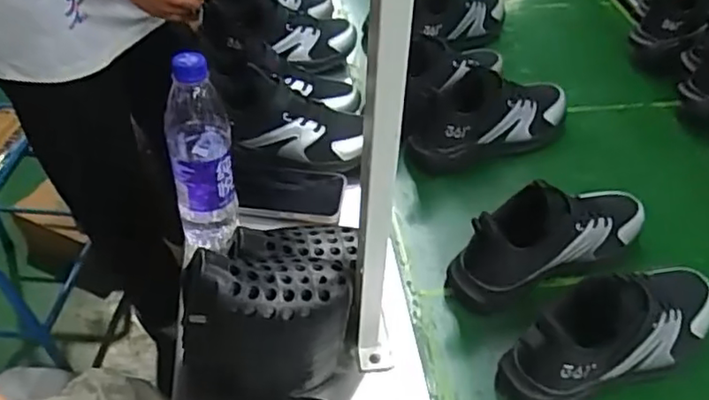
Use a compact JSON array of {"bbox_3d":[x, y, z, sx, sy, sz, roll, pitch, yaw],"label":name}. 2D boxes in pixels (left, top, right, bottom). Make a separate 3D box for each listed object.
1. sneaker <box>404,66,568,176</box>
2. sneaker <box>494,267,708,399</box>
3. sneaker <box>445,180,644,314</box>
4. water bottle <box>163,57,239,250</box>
[{"bbox_3d":[0.200,-0.122,0.880,0.253,0.104,0.090,-14,46,-17],"label":"sneaker"},{"bbox_3d":[0.264,0.125,0.616,0.241,0.118,0.079,-18,48,-21],"label":"sneaker"},{"bbox_3d":[0.230,0.030,0.701,0.245,0.095,0.078,-20,49,-22],"label":"sneaker"},{"bbox_3d":[-0.162,-0.041,0.668,0.063,0.248,0.058,-8,45,-11],"label":"water bottle"}]

